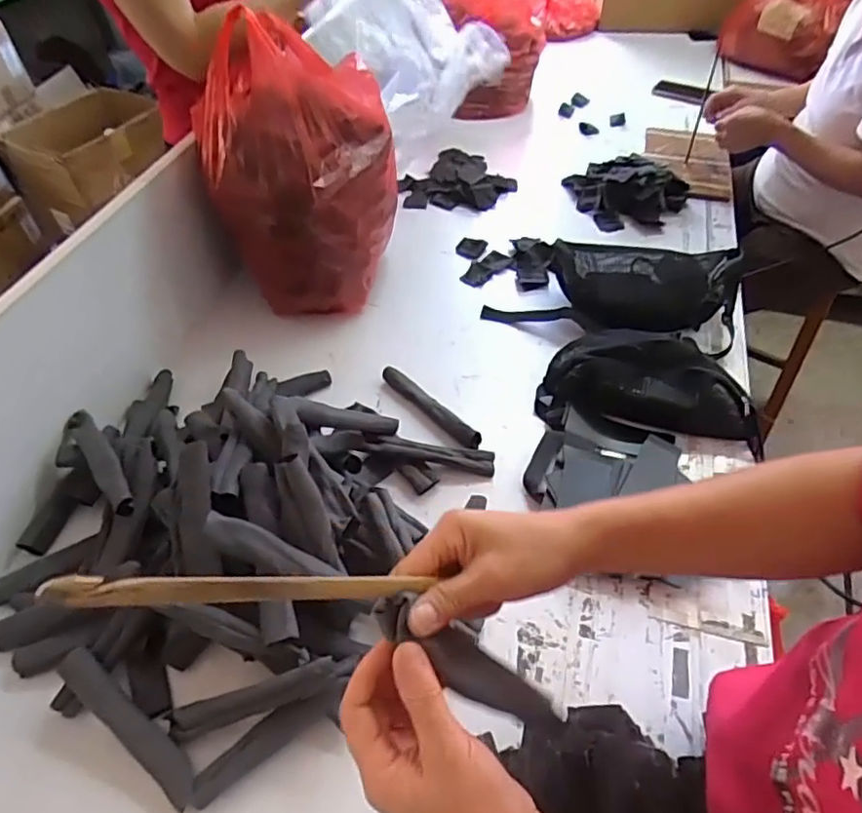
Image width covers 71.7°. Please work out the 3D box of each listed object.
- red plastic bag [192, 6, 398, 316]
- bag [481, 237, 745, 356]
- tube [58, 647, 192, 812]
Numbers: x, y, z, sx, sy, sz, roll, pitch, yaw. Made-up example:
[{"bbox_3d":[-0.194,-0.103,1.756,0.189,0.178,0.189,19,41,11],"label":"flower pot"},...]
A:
[{"bbox_3d":[-0.187,-0.347,0.895,0.256,0.364,0.183,-6,50,-5],"label":"red plastic bag"},{"bbox_3d":[0.291,-0.190,0.977,0.392,0.079,0.170,8,50,7],"label":"bag"},{"bbox_3d":[-0.298,0.308,0.584,0.188,0.023,0.034,37,60,15],"label":"tube"}]

